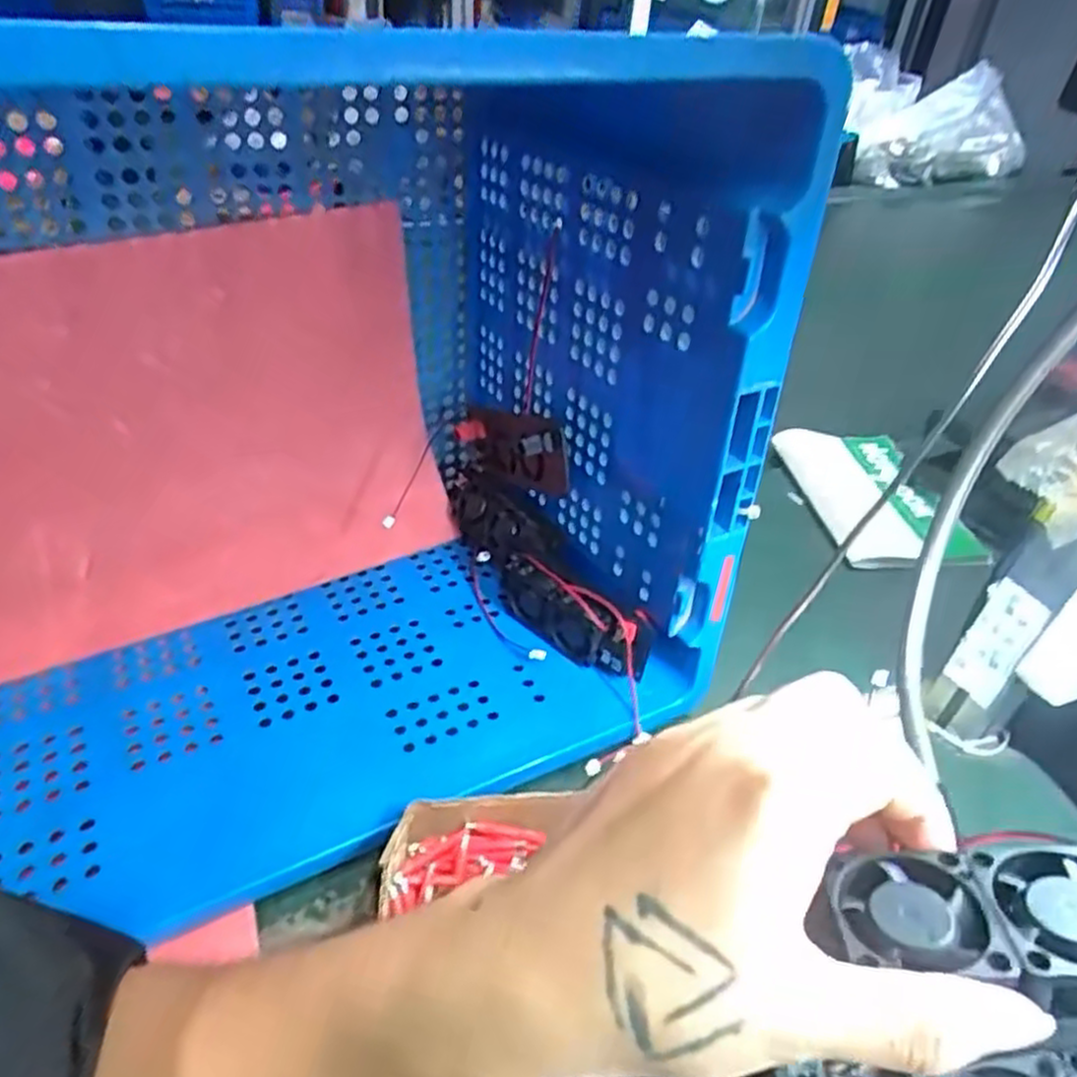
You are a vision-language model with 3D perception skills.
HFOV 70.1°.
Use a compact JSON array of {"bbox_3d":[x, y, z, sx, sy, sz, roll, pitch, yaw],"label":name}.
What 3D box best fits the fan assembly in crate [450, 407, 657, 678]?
[{"bbox_3d":[-0.014,-0.024,0.577,0.051,0.141,0.275,-17,46,-26],"label":"fan assembly in crate"}]

